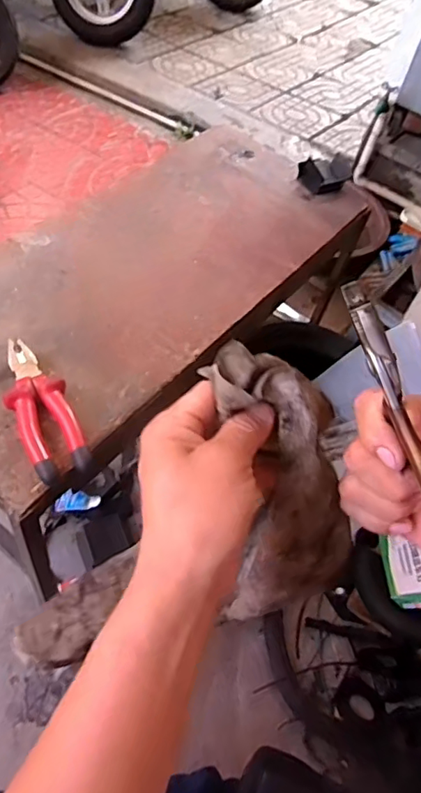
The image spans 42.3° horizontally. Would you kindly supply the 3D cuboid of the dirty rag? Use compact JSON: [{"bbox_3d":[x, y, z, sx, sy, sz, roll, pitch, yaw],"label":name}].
[{"bbox_3d":[0.055,0.082,0.412,0.080,0.277,0.063,-26,39,-22],"label":"dirty rag"}]

